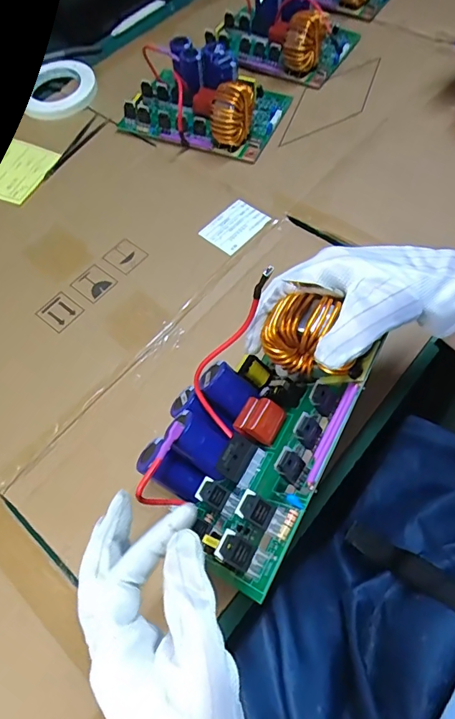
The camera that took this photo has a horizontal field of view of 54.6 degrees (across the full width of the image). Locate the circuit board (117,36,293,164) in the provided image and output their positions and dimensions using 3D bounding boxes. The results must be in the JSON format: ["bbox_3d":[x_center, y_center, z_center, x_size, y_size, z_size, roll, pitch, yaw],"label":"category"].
[{"bbox_3d":[-0.029,-0.335,0.559,0.191,0.066,0.133,21,66,14],"label":"circuit board"}]

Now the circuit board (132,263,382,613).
[{"bbox_3d":[0.009,0.038,0.301,0.134,0.078,0.184,7,58,46],"label":"circuit board"}]

